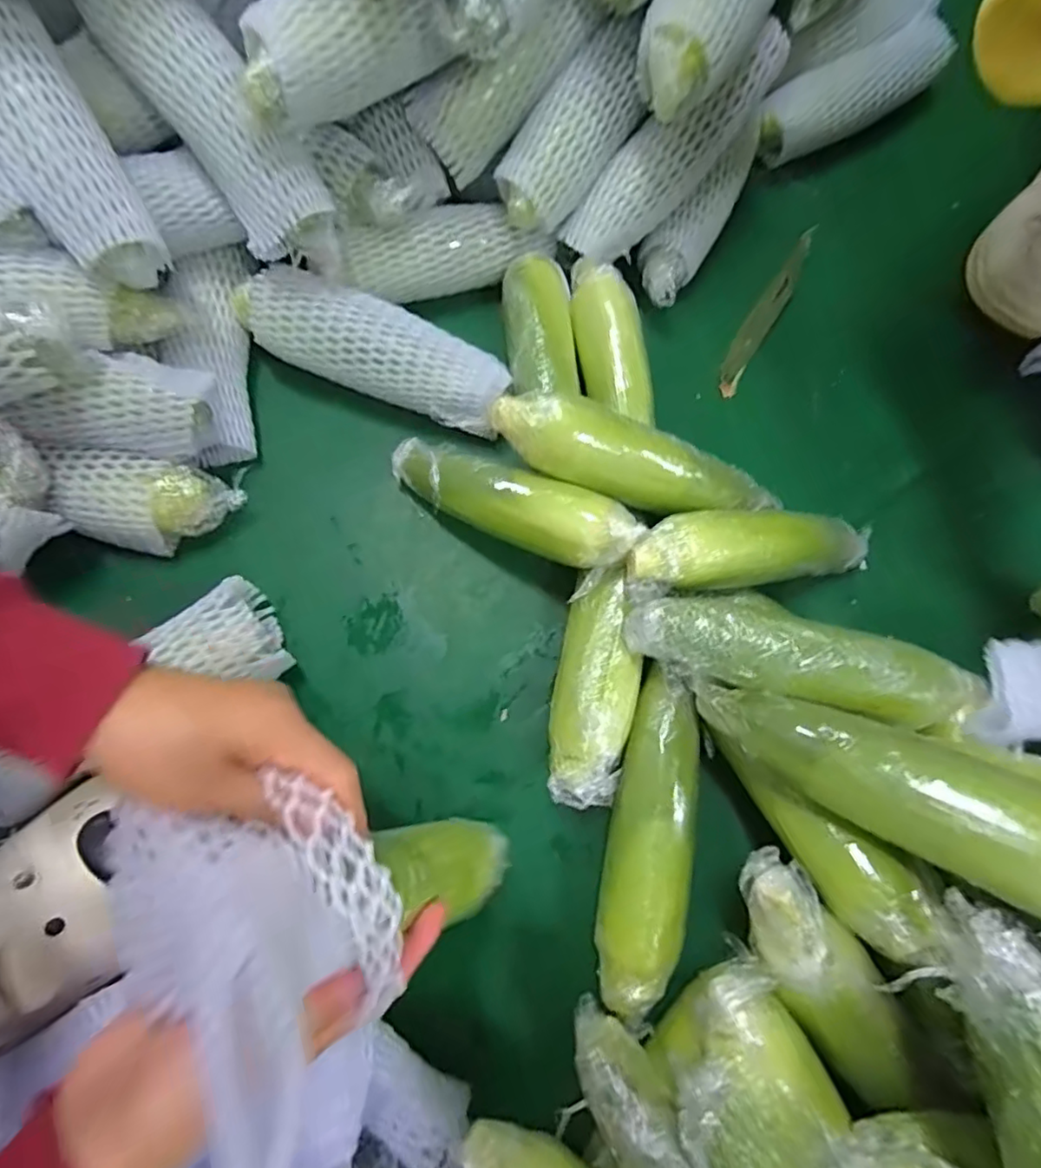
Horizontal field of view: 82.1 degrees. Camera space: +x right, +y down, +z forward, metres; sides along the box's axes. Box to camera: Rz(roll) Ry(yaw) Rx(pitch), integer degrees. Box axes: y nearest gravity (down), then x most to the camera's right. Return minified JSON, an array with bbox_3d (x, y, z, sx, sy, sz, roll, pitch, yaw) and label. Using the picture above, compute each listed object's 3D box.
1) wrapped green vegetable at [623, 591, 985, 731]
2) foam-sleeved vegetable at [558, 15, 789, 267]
[{"bbox_3d":[0.173,0.046,0.377,0.200,0.044,0.052,17,77,2],"label":"wrapped green vegetable"},{"bbox_3d":[0.121,-0.346,0.479,0.210,0.050,0.056,-39,80,14],"label":"foam-sleeved vegetable"}]

